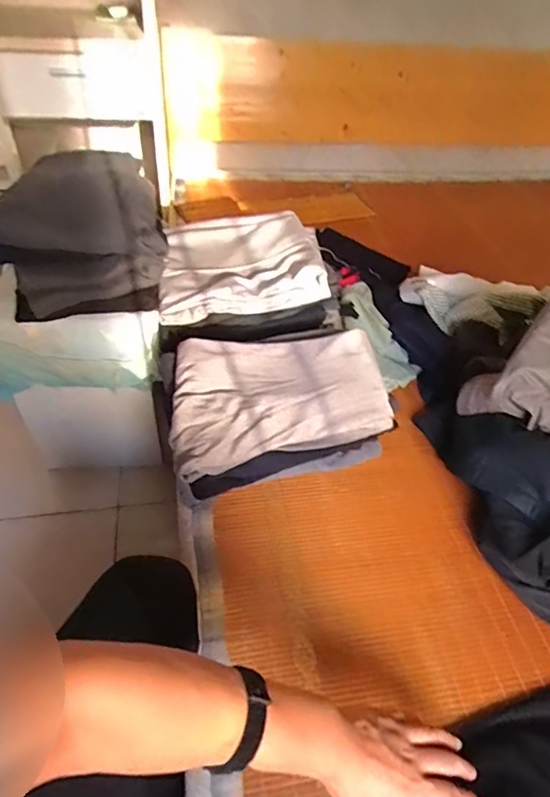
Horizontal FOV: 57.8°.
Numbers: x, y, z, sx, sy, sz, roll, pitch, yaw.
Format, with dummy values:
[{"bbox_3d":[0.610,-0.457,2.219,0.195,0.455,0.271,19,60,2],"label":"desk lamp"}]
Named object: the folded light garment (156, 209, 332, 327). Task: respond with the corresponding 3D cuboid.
[{"bbox_3d":[-0.083,-0.290,1.044,0.321,0.078,0.300,-7,46,-12],"label":"folded light garment"}]

